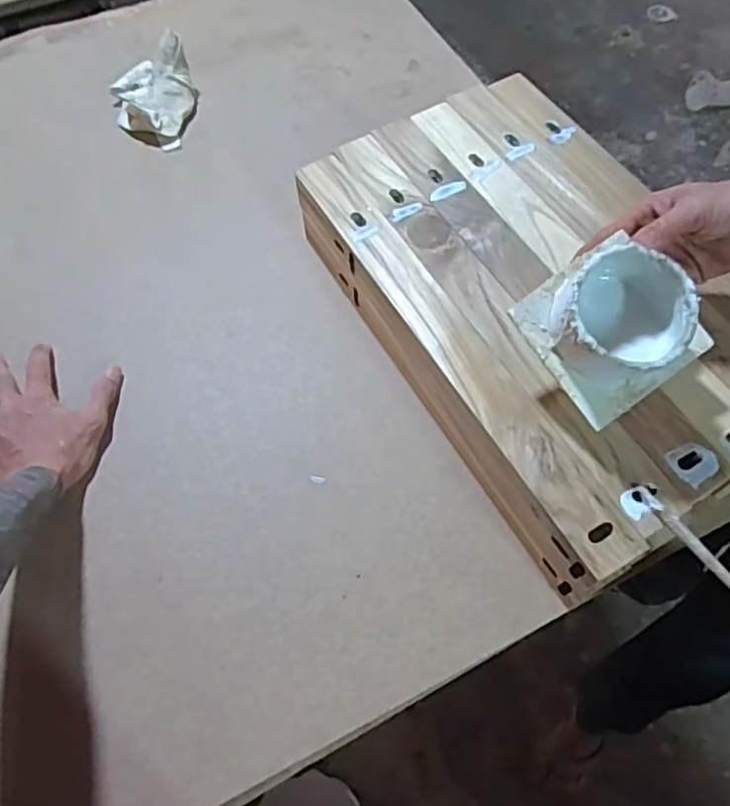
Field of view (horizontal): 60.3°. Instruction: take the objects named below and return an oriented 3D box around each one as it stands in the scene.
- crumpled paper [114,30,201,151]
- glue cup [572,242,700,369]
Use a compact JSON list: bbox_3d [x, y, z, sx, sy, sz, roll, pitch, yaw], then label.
[{"bbox_3d":[-0.255,-0.376,0.764,0.104,0.065,0.134,-23,63,-9],"label":"crumpled paper"},{"bbox_3d":[0.179,-0.061,0.429,0.089,0.055,0.089,1,78,-5],"label":"glue cup"}]

